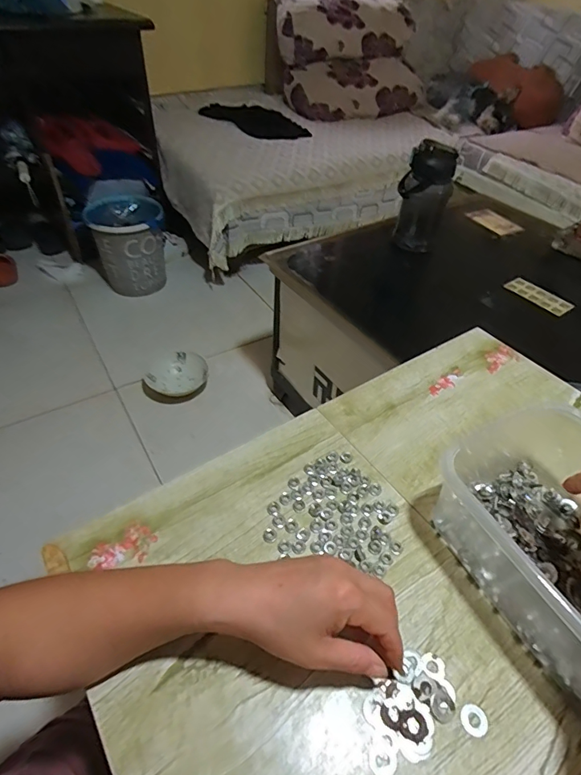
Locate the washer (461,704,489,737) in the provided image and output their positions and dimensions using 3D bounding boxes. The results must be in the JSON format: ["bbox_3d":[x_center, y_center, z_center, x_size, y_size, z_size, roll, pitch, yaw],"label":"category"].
[{"bbox_3d":[0.130,0.235,0.309,0.018,0.004,0.018,2,46,-2],"label":"washer"}]

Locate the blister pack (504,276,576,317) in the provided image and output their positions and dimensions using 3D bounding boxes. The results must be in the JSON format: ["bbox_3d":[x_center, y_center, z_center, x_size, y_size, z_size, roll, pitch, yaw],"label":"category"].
[{"bbox_3d":[0.514,-0.189,0.907,0.050,0.011,0.129,-36,57,-18],"label":"blister pack"}]

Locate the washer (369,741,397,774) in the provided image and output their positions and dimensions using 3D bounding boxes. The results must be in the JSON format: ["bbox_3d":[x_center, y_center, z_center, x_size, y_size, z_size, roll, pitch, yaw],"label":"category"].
[{"bbox_3d":[0.061,0.246,0.289,0.019,0.004,0.018,2,46,-2],"label":"washer"}]

